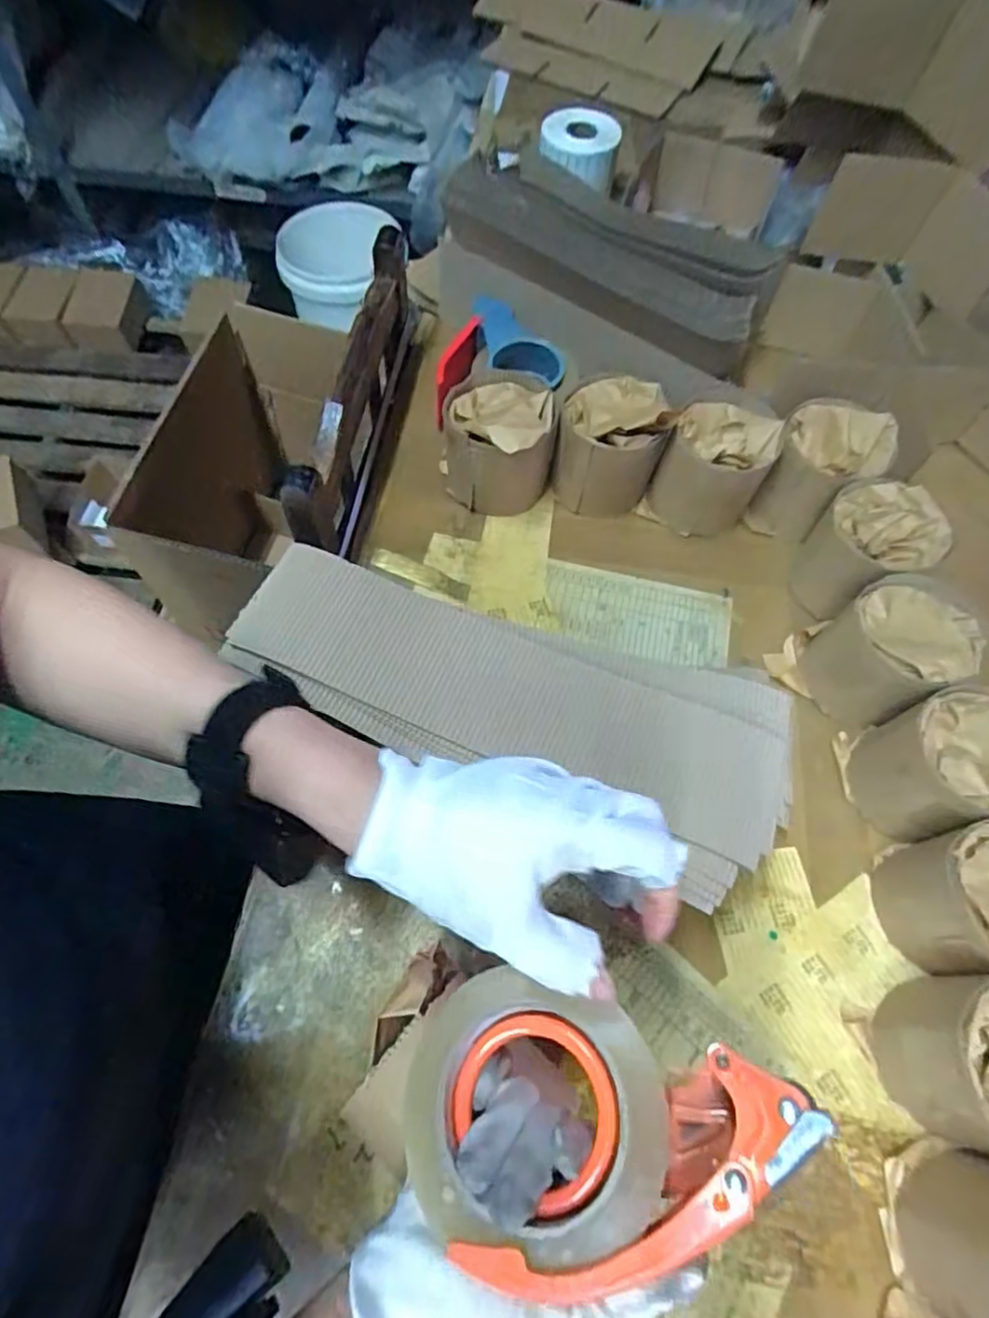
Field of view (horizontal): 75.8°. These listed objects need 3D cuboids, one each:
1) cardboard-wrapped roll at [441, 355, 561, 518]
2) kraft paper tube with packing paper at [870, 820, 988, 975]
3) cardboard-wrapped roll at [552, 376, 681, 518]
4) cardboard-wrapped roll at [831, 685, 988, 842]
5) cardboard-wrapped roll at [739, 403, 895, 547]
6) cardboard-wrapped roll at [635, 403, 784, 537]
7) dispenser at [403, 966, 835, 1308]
[{"bbox_3d":[-0.001,-0.216,0.623,0.103,0.101,0.107,-21,66,-12],"label":"cardboard-wrapped roll"},{"bbox_3d":[0.338,0.168,0.439,0.091,0.106,0.092,3,64,0],"label":"kraft paper tube with packing paper"},{"bbox_3d":[0.114,-0.210,0.626,0.100,0.114,0.088,16,64,6],"label":"cardboard-wrapped roll"},{"bbox_3d":[0.345,0.082,0.490,0.101,0.096,0.093,-8,64,-5],"label":"cardboard-wrapped roll"},{"bbox_3d":[0.307,-0.174,0.619,0.105,0.106,0.098,-39,71,-19],"label":"cardboard-wrapped roll"},{"bbox_3d":[0.211,-0.180,0.616,0.092,0.108,0.094,1,64,-1],"label":"cardboard-wrapped roll"},{"bbox_3d":[0.047,0.213,0.280,0.160,0.068,0.096,5,58,27],"label":"dispenser"}]

